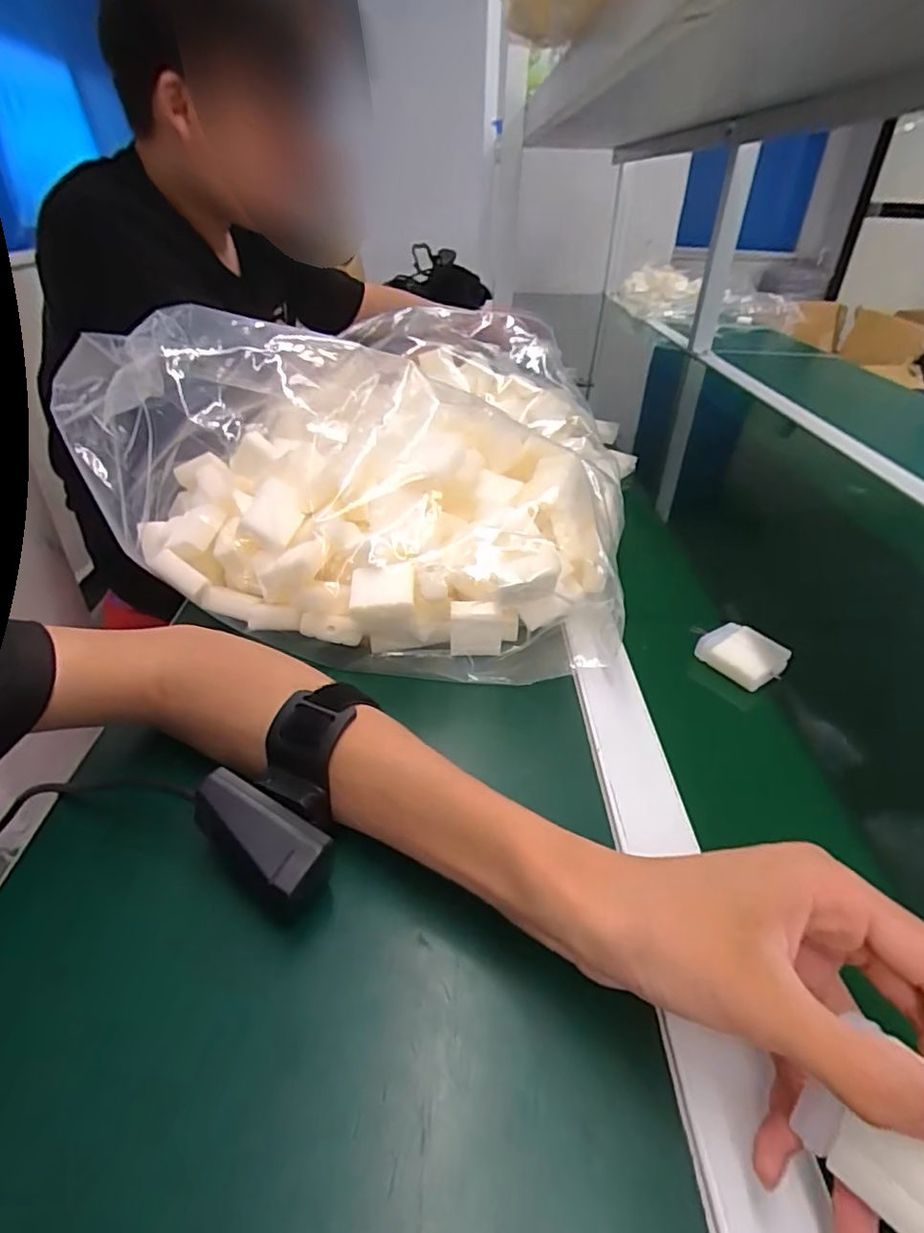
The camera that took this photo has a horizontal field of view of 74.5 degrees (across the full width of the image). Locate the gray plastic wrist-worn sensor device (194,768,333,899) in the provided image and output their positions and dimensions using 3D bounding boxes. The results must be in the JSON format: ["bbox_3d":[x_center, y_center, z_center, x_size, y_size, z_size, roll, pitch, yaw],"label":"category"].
[{"bbox_3d":[-0.090,0.096,0.271,0.071,0.018,0.028,18,38,22],"label":"gray plastic wrist-worn sensor device"}]

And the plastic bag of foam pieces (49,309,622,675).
[{"bbox_3d":[-0.081,-0.092,0.432,0.365,0.194,0.169,5,35,5],"label":"plastic bag of foam pieces"}]

